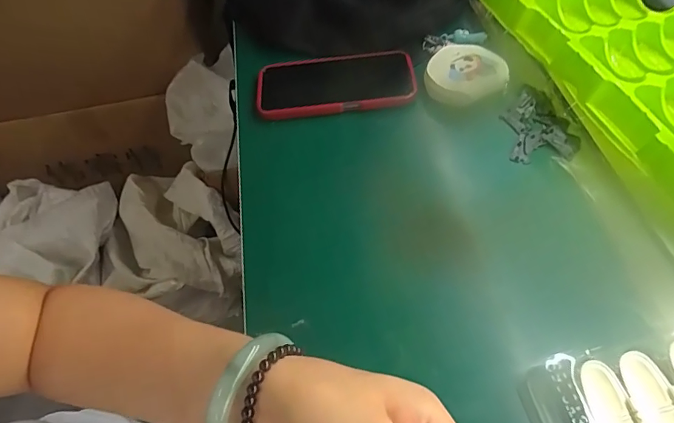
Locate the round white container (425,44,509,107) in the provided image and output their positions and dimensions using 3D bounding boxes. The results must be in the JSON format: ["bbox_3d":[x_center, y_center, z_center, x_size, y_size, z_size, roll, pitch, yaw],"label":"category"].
[{"bbox_3d":[0.131,-0.142,0.465,0.077,0.022,0.069,-10,55,-4],"label":"round white container"}]

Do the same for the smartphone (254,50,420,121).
[{"bbox_3d":[-0.002,-0.139,0.487,0.166,0.012,0.077,-5,55,1],"label":"smartphone"}]

